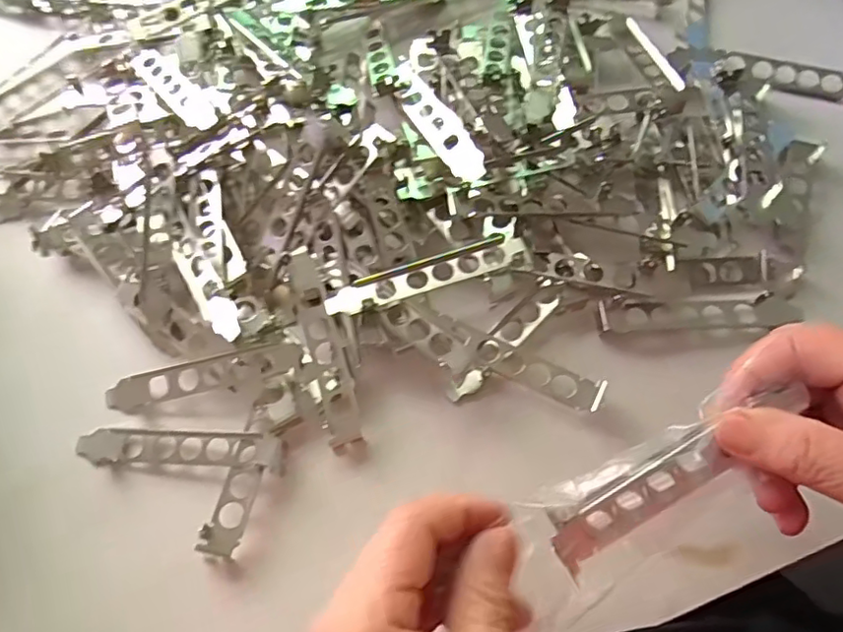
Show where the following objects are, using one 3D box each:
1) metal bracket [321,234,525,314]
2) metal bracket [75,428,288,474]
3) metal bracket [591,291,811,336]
[{"bbox_3d":[0.003,-0.024,0.343,0.118,0.011,0.025,-19,63,-3],"label":"metal bracket"},{"bbox_3d":[-0.134,0.073,0.329,0.117,0.013,0.019,2,67,3],"label":"metal bracket"},{"bbox_3d":[0.163,-0.001,0.349,0.116,0.011,0.020,-3,67,1],"label":"metal bracket"}]

